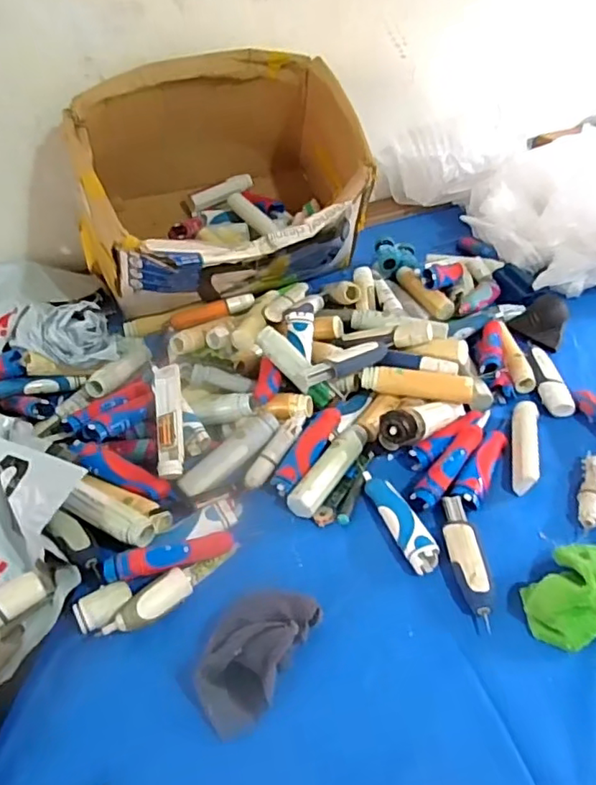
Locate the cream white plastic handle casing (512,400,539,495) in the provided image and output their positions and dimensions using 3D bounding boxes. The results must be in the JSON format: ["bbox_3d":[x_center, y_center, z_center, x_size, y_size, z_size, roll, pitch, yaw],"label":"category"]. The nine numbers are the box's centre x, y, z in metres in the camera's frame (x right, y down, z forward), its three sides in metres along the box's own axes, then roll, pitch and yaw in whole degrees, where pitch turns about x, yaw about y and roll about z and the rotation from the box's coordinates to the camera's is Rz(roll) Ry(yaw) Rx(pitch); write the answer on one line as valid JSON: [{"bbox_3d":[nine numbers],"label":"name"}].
[{"bbox_3d":[0.279,0.064,0.708,0.028,0.023,0.143,9,42,15],"label":"cream white plastic handle casing"}]

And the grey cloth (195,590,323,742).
[{"bbox_3d":[-0.046,0.234,0.528,0.079,0.032,0.130,20,47,26],"label":"grey cloth"}]

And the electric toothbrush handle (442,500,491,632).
[{"bbox_3d":[0.175,0.166,0.597,0.036,0.027,0.143,-2,41,3],"label":"electric toothbrush handle"}]

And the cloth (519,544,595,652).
[{"bbox_3d":[0.274,0.181,0.554,0.072,0.054,0.124,28,50,32],"label":"cloth"}]

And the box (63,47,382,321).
[{"bbox_3d":[-0.121,-0.345,0.946,0.444,0.299,0.366,-19,40,-17],"label":"box"}]

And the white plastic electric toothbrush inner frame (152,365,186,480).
[{"bbox_3d":[-0.161,0.031,0.714,0.034,0.022,0.148,-8,63,-4],"label":"white plastic electric toothbrush inner frame"}]

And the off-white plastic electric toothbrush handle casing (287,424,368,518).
[{"bbox_3d":[0.040,0.089,0.695,0.036,0.024,0.145,23,48,29],"label":"off-white plastic electric toothbrush handle casing"}]

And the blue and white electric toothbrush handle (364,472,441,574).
[{"bbox_3d":[0.112,0.135,0.638,0.033,0.021,0.137,-17,42,-13],"label":"blue and white electric toothbrush handle"}]

